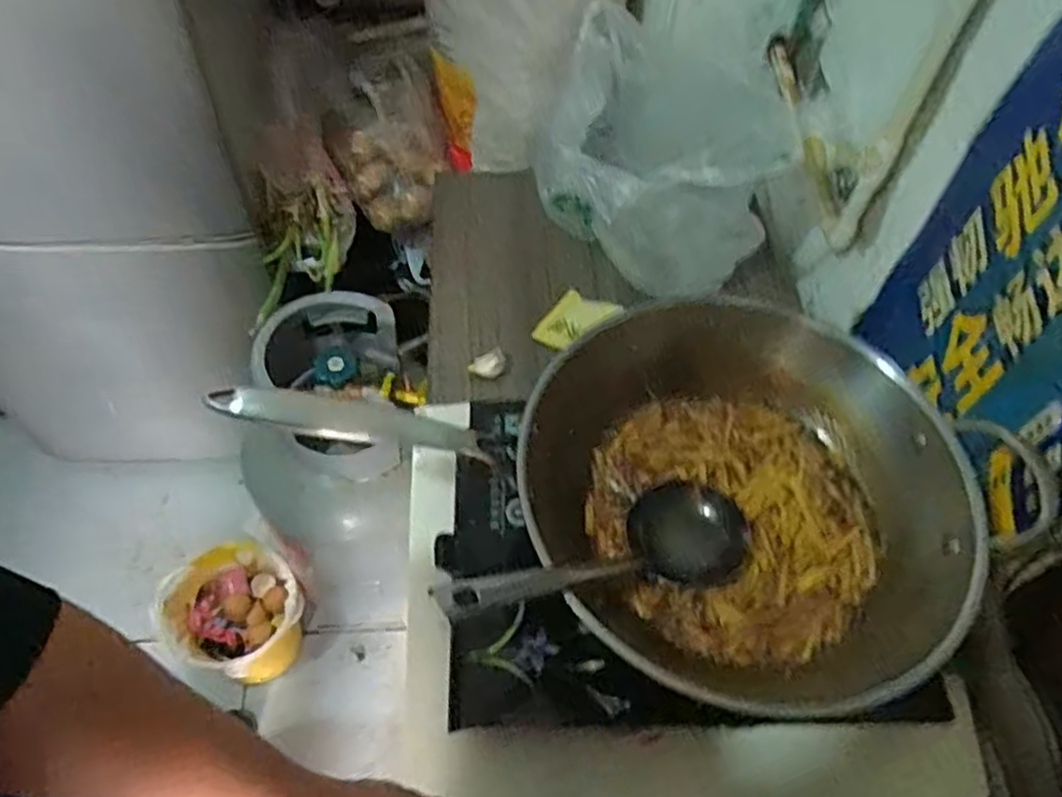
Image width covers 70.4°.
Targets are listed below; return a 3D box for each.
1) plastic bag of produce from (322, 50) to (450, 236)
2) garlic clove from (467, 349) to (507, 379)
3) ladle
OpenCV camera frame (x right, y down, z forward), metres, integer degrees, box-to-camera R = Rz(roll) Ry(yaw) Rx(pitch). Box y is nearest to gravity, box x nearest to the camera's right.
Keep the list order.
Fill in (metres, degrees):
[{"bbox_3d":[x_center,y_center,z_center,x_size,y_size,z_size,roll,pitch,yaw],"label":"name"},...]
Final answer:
[{"bbox_3d":[-0.217,-0.377,1.135,0.168,0.242,0.080,-6,56,-7],"label":"plastic bag of produce"},{"bbox_3d":[-0.046,-0.036,0.823,0.043,0.017,0.027,-26,61,-19],"label":"garlic clove"},{"bbox_3d":[0.059,0.106,0.537,0.225,0.052,0.092,-4,52,-36],"label":"ladle"}]

